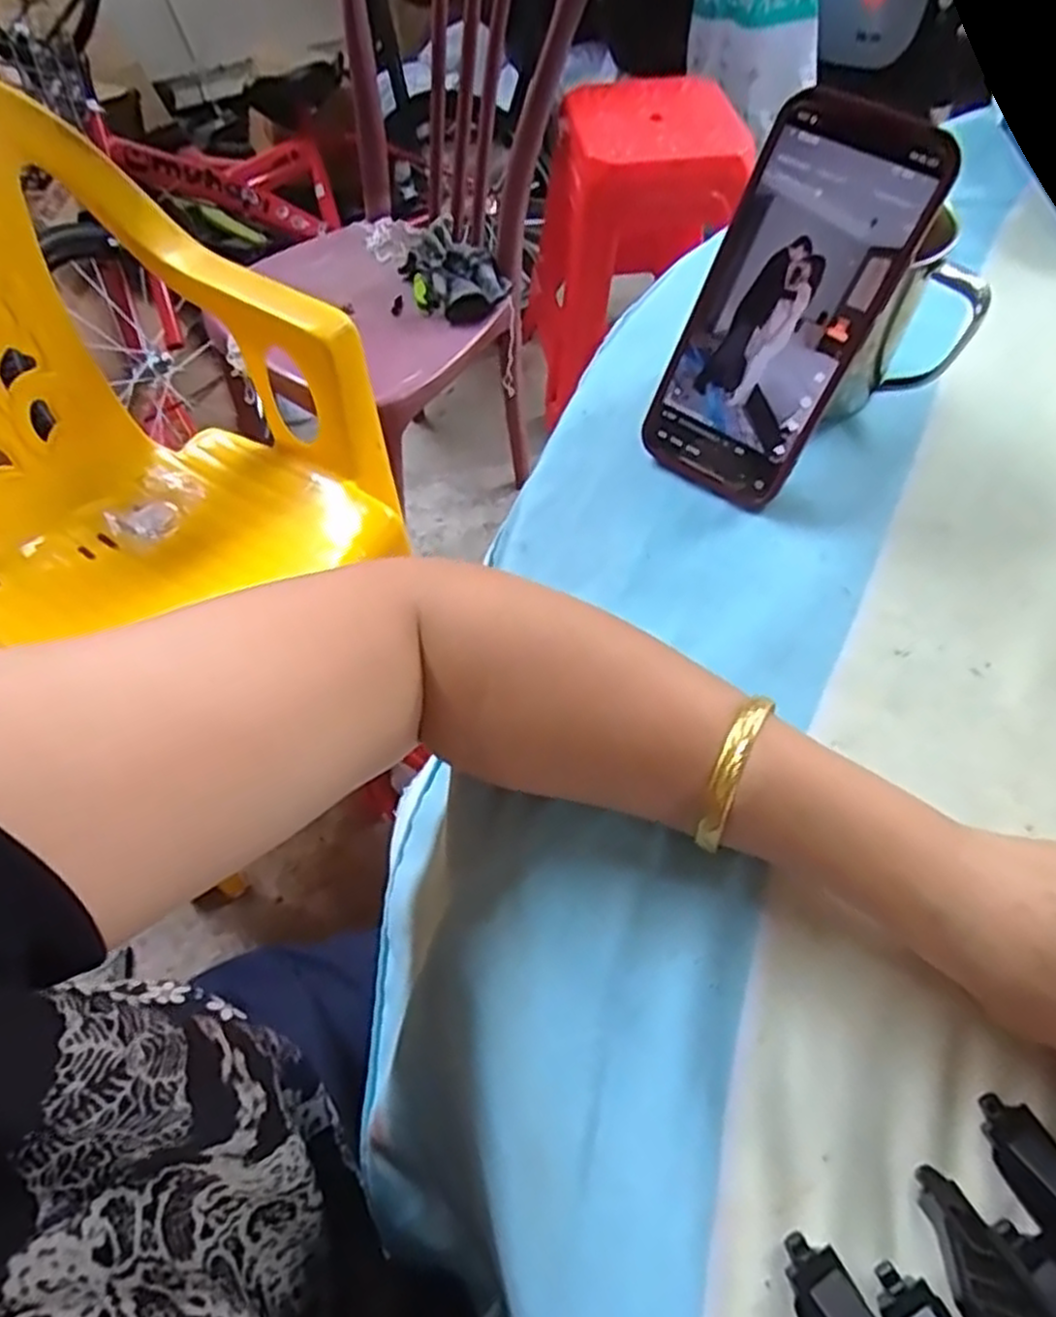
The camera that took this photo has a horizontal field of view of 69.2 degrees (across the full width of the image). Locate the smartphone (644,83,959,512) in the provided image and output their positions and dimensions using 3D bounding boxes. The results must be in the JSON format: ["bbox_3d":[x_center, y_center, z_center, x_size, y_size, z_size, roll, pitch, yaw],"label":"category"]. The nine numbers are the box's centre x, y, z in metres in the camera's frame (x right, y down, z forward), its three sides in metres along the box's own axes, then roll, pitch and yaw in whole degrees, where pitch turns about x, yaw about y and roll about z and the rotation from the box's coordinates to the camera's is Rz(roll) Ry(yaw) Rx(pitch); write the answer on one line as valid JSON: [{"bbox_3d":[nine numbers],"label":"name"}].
[{"bbox_3d":[0.113,-0.155,0.346,0.074,0.163,0.005,34,32,17],"label":"smartphone"}]

